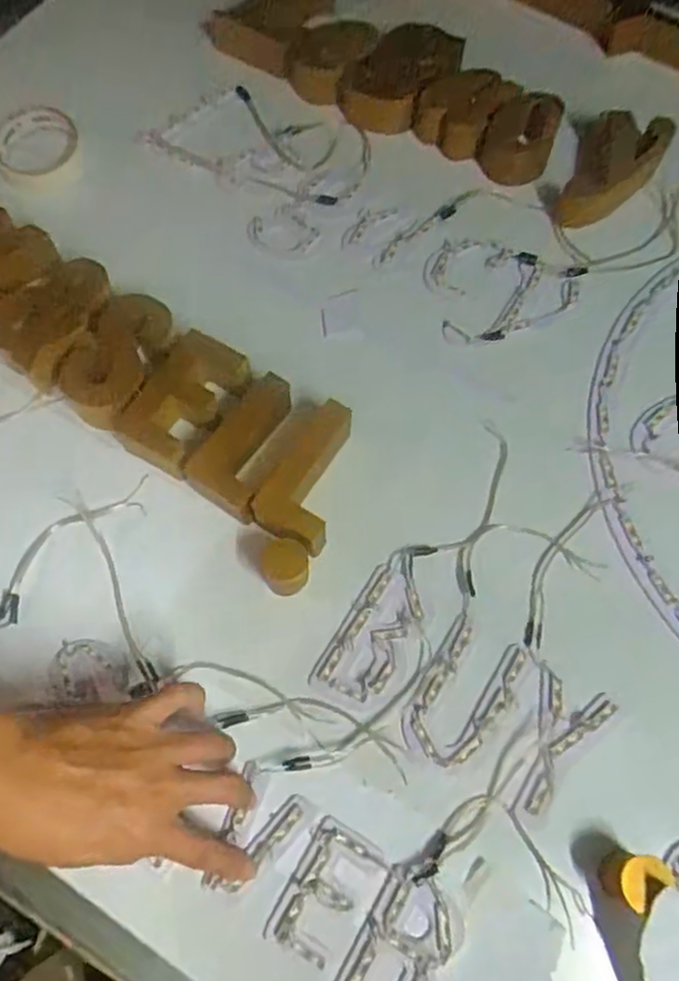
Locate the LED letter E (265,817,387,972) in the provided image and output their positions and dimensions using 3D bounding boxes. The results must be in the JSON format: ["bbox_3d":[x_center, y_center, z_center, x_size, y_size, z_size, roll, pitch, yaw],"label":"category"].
[{"bbox_3d":[-0.008,0.262,0.450,0.048,0.004,0.080,28,70,11],"label":"LED letter E"}]

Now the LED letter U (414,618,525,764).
[{"bbox_3d":[0.092,0.148,0.500,0.057,0.004,0.100,31,70,12],"label":"LED letter U"}]

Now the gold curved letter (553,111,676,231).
[{"bbox_3d":[0.258,-0.308,0.669,0.075,0.054,0.118,30,70,12],"label":"gold curved letter"}]

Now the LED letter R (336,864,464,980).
[{"bbox_3d":[0.042,0.289,0.438,0.056,0.006,0.082,31,70,12],"label":"LED letter R"}]

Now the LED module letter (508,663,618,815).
[{"bbox_3d":[0.152,0.180,0.486,0.053,0.004,0.098,26,69,10],"label":"LED module letter"}]

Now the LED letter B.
[{"bbox_3d":[0.026,0.108,0.517,0.050,0.004,0.098,30,70,12],"label":"LED letter B"}]

